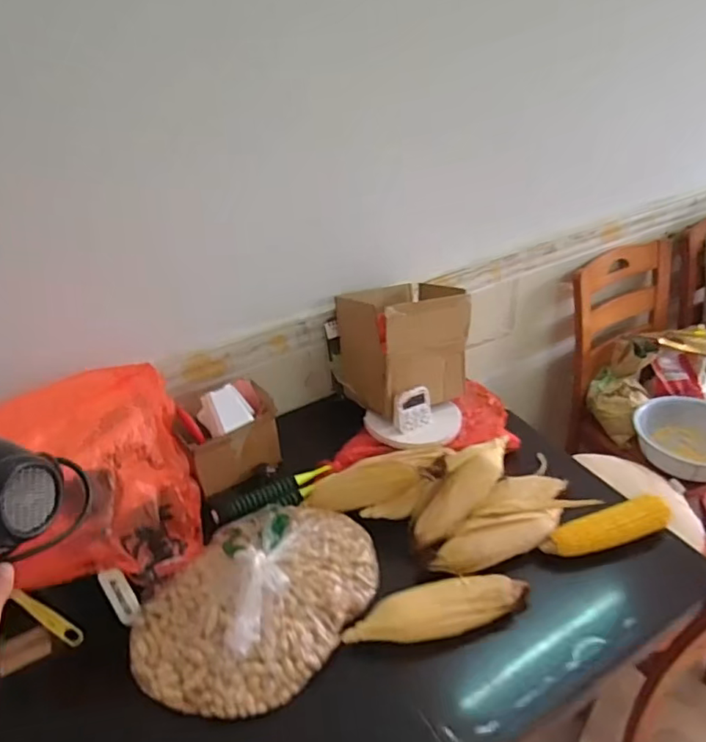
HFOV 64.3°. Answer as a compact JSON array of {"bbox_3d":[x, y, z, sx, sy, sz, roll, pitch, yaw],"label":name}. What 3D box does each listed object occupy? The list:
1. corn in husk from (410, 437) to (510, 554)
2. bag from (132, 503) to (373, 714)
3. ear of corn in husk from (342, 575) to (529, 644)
[{"bbox_3d":[0.177,0.198,0.947,0.075,0.052,0.239,29,65,38],"label":"corn in husk"},{"bbox_3d":[-0.137,0.319,0.827,0.252,0.104,0.343,22,42,32],"label":"bag"},{"bbox_3d":[0.124,0.342,0.819,0.265,0.050,0.081,-5,35,-1],"label":"ear of corn in husk"}]

